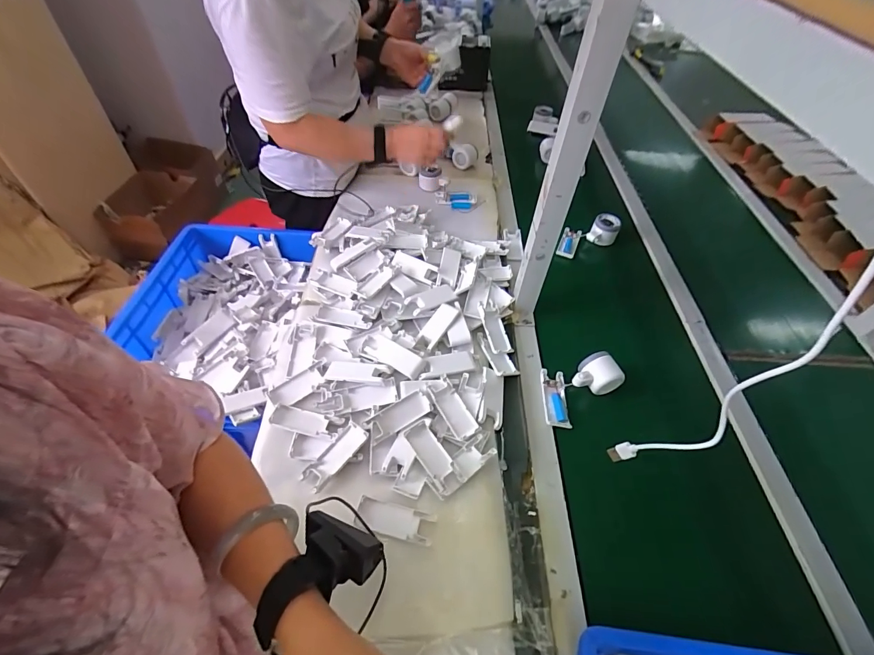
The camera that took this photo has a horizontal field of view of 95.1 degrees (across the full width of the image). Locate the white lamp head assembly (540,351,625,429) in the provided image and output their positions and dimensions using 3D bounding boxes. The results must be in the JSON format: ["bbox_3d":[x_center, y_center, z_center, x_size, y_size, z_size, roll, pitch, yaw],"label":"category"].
[{"bbox_3d":[0.227,0.091,0.657,0.143,0.056,0.098,-22,54,-20],"label":"white lamp head assembly"}]

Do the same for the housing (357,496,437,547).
[{"bbox_3d":[-0.055,0.254,0.520,0.100,0.011,0.039,12,50,6],"label":"housing"}]

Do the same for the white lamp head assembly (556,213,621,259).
[{"bbox_3d":[0.356,-0.209,0.947,0.175,0.049,0.080,-23,53,-1],"label":"white lamp head assembly"}]

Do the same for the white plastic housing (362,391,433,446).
[{"bbox_3d":[-0.058,0.133,0.596,0.102,0.014,0.040,-26,73,-21],"label":"white plastic housing"}]

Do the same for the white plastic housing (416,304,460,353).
[{"bbox_3d":[0.000,-0.002,0.707,0.036,0.015,0.100,27,53,18],"label":"white plastic housing"}]

